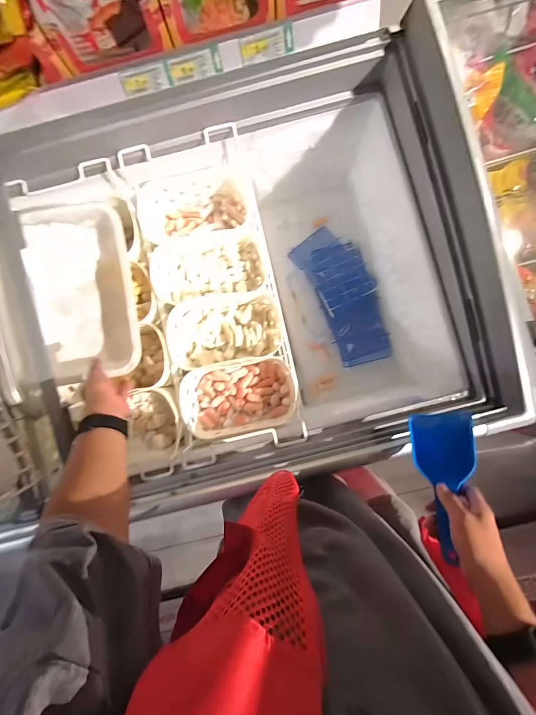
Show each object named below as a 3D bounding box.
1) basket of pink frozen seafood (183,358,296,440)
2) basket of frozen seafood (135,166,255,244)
[{"bbox_3d":[-0.065,0.093,0.770,0.255,0.094,0.165,-10,88,2],"label":"basket of pink frozen seafood"},{"bbox_3d":[-0.186,-0.390,0.835,0.291,0.090,0.140,-8,88,2],"label":"basket of frozen seafood"}]

